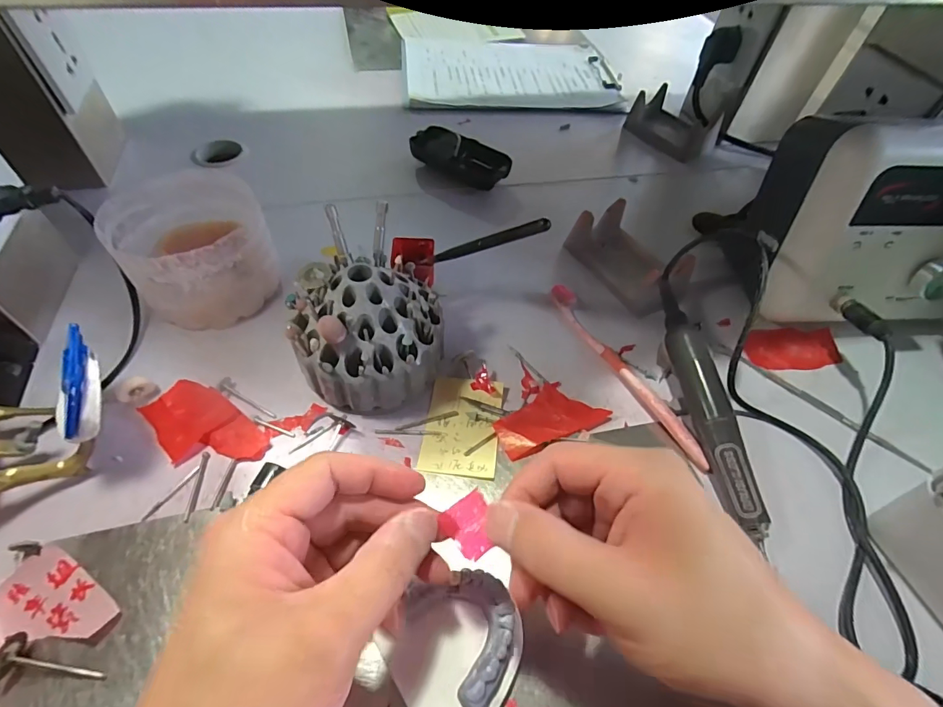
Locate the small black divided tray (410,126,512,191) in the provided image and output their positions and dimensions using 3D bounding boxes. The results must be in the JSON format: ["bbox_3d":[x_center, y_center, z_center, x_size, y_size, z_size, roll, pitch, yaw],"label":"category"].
[{"bbox_3d":[-0.012,-0.209,0.492,0.110,0.030,0.051,30,57,16],"label":"small black divided tray"}]

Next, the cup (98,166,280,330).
[{"bbox_3d":[-0.210,-0.081,0.352,0.103,0.074,0.095,2,53,-3],"label":"cup"}]

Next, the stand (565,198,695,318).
[{"bbox_3d":[0.142,-0.086,0.405,0.061,0.039,0.107,-25,60,-22],"label":"stand"}]

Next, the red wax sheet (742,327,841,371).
[{"bbox_3d":[0.271,-0.004,0.380,0.082,0.005,0.039,1,54,-5],"label":"red wax sheet"}]

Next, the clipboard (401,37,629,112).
[{"bbox_3d":[0.055,-0.408,0.660,0.297,0.014,0.208,-3,54,-7],"label":"clipboard"}]

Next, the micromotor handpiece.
[{"bbox_3d":[0.168,0.048,0.314,0.025,0.033,0.150,-2,54,-6],"label":"micromotor handpiece"}]

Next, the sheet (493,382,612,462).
[{"bbox_3d":[0.054,0.044,0.324,0.080,0.004,0.040,-19,57,-21],"label":"sheet"}]

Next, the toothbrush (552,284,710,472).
[{"bbox_3d":[0.117,0.011,0.350,0.016,0.014,0.178,-21,58,-19],"label":"toothbrush"}]

